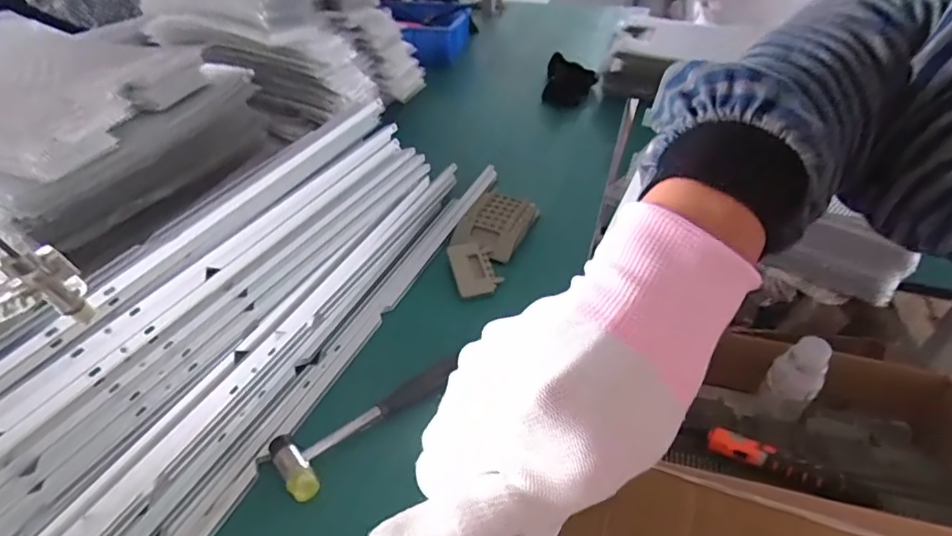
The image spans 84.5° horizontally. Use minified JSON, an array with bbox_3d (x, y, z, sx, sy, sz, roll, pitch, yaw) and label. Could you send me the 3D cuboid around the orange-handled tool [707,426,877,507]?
[{"bbox_3d":[0.427,0.270,0.721,0.201,0.031,0.034,17,46,20],"label":"orange-handled tool"}]

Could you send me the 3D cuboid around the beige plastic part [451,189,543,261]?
[{"bbox_3d":[0.028,-0.061,0.714,0.089,0.017,0.111,17,46,20],"label":"beige plastic part"}]

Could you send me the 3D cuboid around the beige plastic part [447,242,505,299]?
[{"bbox_3d":[-0.002,0.000,0.662,0.054,0.010,0.089,-11,43,-9],"label":"beige plastic part"}]

